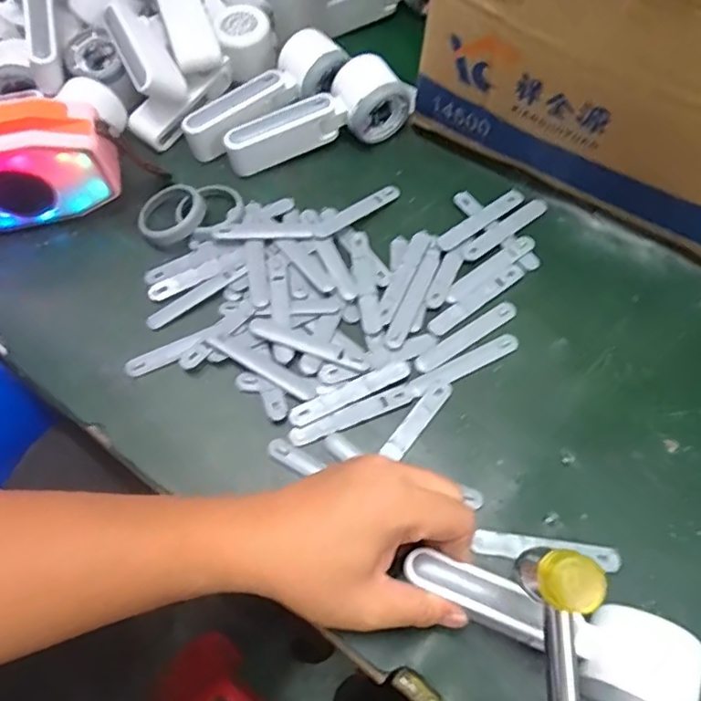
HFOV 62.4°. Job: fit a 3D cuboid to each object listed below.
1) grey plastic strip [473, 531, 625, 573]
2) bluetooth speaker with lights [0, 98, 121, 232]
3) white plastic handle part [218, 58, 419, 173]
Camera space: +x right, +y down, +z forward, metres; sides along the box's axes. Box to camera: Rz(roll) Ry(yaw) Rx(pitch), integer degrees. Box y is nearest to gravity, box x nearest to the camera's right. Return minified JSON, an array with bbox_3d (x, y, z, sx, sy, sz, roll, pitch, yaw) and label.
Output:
[{"bbox_3d":[0.130,0.131,0.379,0.092,0.008,0.017,8,62,4],"label":"grey plastic strip"},{"bbox_3d":[-0.265,-0.141,0.469,0.146,0.099,0.050,-15,63,-9],"label":"bluetooth speaker with lights"},{"bbox_3d":[-0.030,-0.211,0.526,0.172,0.058,0.049,-23,64,-13],"label":"white plastic handle part"}]

